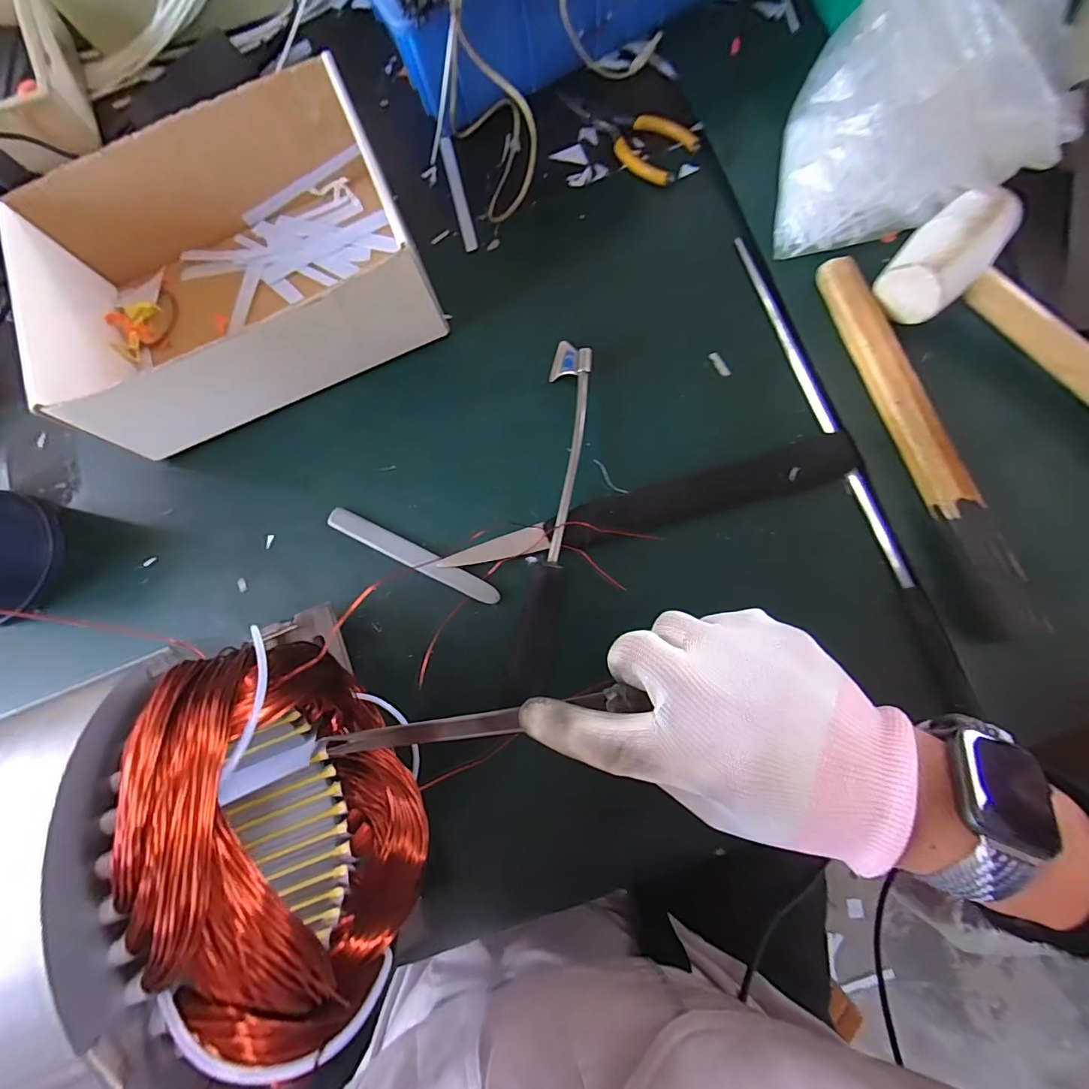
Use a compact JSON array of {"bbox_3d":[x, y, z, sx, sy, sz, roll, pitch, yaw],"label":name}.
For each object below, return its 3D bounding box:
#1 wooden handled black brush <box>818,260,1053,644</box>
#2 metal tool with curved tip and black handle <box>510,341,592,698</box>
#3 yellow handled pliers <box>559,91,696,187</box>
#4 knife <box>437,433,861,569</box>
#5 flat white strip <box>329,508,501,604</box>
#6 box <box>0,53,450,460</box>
[{"bbox_3d":[0.231,-0.066,0.305,0.025,0.030,0.247,-18,80,2],"label":"wooden handled black brush"},{"bbox_3d":[0.006,-0.023,0.318,0.026,0.017,0.234,7,82,6],"label":"metal tool with curved tip and black handle"},{"bbox_3d":[0.057,-0.313,0.370,0.113,0.016,0.044,36,86,9],"label":"yellow handled pliers"},{"bbox_3d":[0.067,-0.026,0.314,0.265,0.020,0.030,-15,80,2],"label":"knife"},{"bbox_3d":[-0.089,0.007,0.330,0.129,0.004,0.014,26,75,10],"label":"flat white strip"},{"bbox_3d":[-0.216,-0.195,0.336,0.240,0.075,0.196,-23,78,1],"label":"box"}]

